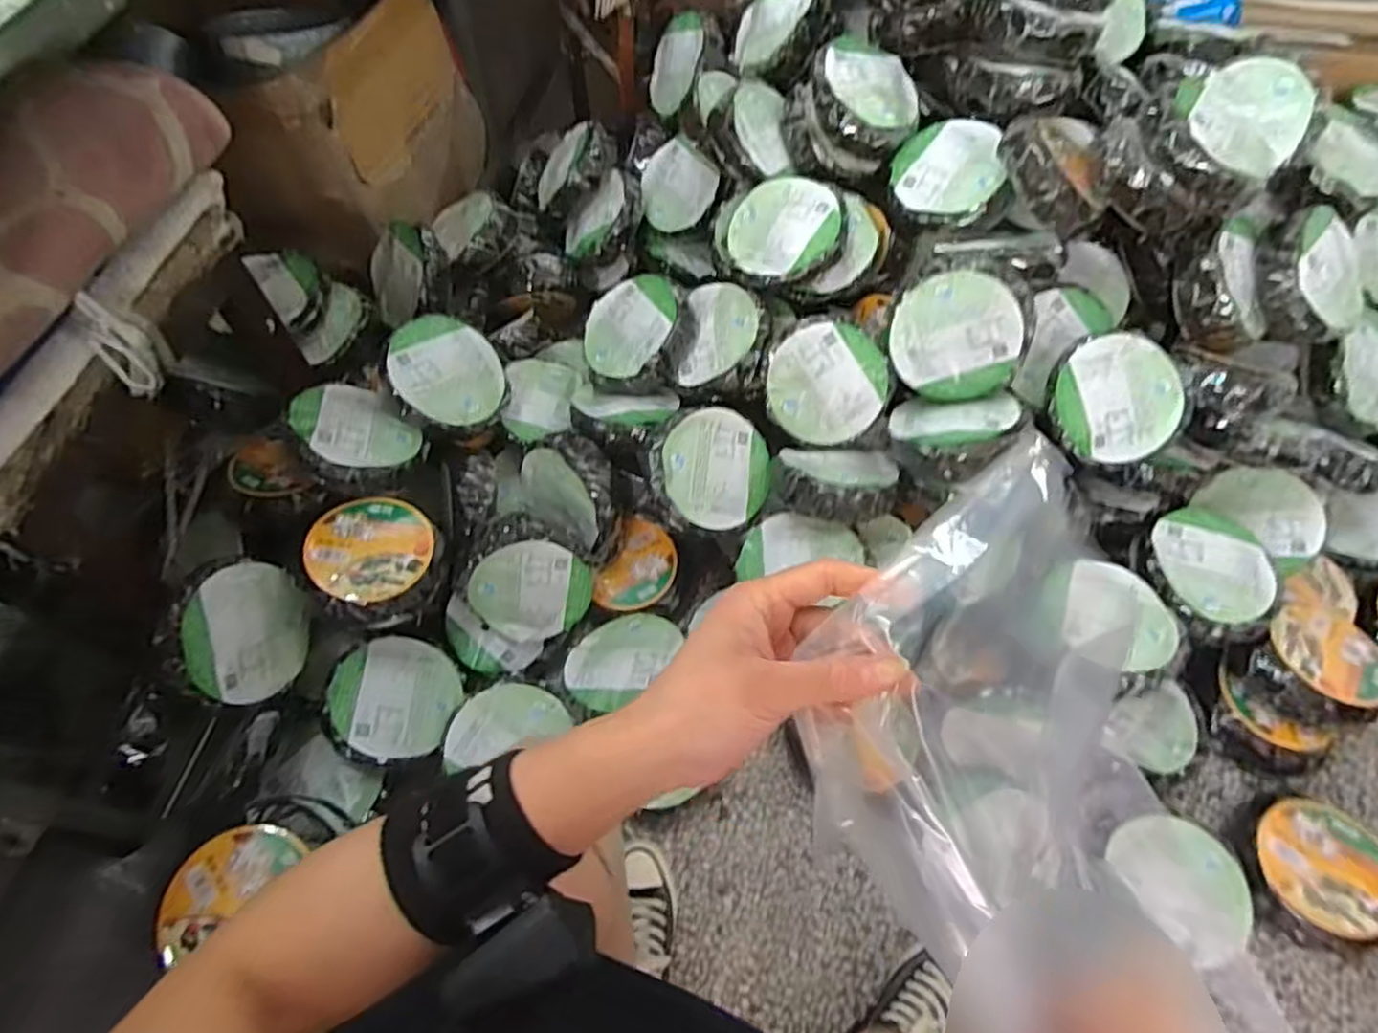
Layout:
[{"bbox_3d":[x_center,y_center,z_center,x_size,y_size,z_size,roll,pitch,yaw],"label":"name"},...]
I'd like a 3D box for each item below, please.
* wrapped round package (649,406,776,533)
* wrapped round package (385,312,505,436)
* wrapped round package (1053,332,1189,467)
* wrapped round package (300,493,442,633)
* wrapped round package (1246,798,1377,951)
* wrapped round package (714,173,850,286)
[{"bbox_3d":[0.021,-0.058,0.969,0.155,0.055,0.155,2,84,-20],"label":"wrapped round package"},{"bbox_3d":[-0.330,-0.190,0.998,0.150,0.045,0.154,10,70,-27],"label":"wrapped round package"},{"bbox_3d":[0.527,-0.147,0.921,0.153,0.050,0.153,0,93,-1],"label":"wrapped round package"},{"bbox_3d":[-0.376,0.051,0.891,0.142,0.066,0.149,0,59,0],"label":"wrapped round package"},{"bbox_3d":[0.729,0.404,0.839,0.140,0.065,0.148,0,59,0],"label":"wrapped round package"},{"bbox_3d":[0.127,-0.382,1.013,0.178,0.055,0.178,-7,70,20],"label":"wrapped round package"}]

